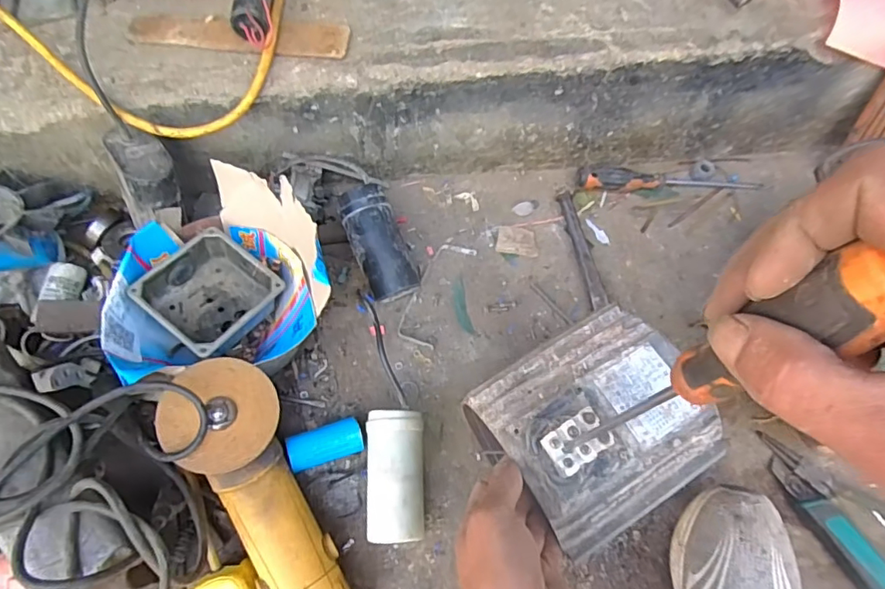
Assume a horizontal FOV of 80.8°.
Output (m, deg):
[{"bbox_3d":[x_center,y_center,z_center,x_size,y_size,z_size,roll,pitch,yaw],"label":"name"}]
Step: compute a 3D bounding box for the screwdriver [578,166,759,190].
[{"bbox_3d":[0.292,-0.143,0.664,0.249,0.027,0.025,0,67,-15],"label":"screwdriver"}]

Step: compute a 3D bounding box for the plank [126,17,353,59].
[{"bbox_3d":[-0.199,-0.251,0.510,0.209,0.008,0.043,1,67,-1],"label":"plank"}]

